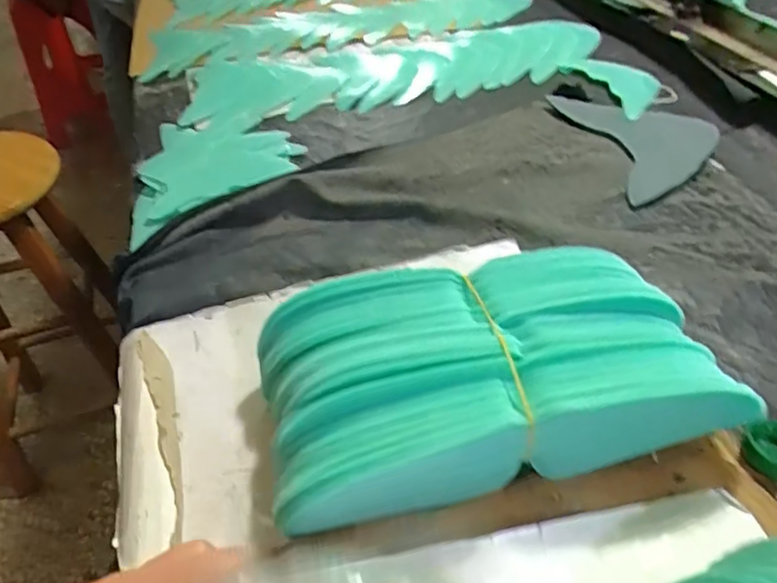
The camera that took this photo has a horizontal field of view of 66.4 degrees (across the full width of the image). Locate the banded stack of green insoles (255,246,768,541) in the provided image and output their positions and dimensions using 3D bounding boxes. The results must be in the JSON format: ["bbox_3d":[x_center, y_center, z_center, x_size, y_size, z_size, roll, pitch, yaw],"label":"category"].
[{"bbox_3d":[0.052,0.047,0.322,0.227,0.063,0.119,-12,43,-9],"label":"banded stack of green insoles"}]

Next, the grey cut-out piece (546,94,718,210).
[{"bbox_3d":[0.237,-0.140,0.544,0.112,0.015,0.174,-8,43,-5],"label":"grey cut-out piece"}]

